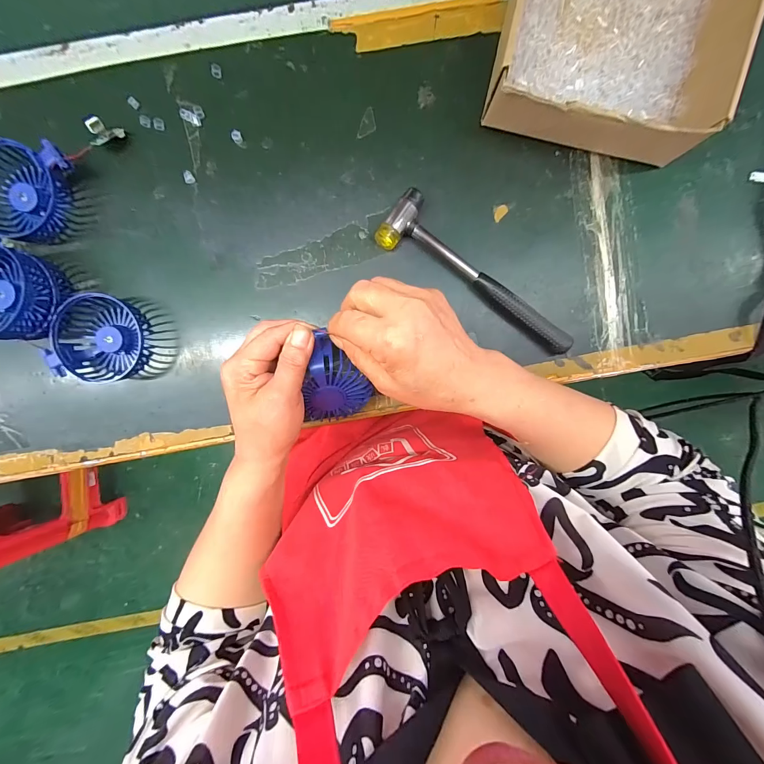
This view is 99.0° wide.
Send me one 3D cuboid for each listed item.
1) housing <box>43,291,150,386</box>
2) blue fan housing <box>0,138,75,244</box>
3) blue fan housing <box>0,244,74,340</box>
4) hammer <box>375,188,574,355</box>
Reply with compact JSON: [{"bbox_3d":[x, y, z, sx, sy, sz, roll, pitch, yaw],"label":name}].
[{"bbox_3d":[-0.295,-0.045,0.345,0.078,0.035,0.088,12,95,-2],"label":"housing"},{"bbox_3d":[-0.359,-0.189,0.329,0.094,0.034,0.088,2,95,-1],"label":"blue fan housing"},{"bbox_3d":[-0.372,-0.089,0.328,0.085,0.055,0.085,0,95,-1],"label":"blue fan housing"},{"bbox_3d":[0.100,-0.102,0.348,0.232,0.022,0.058,39,93,-4],"label":"hammer"}]

